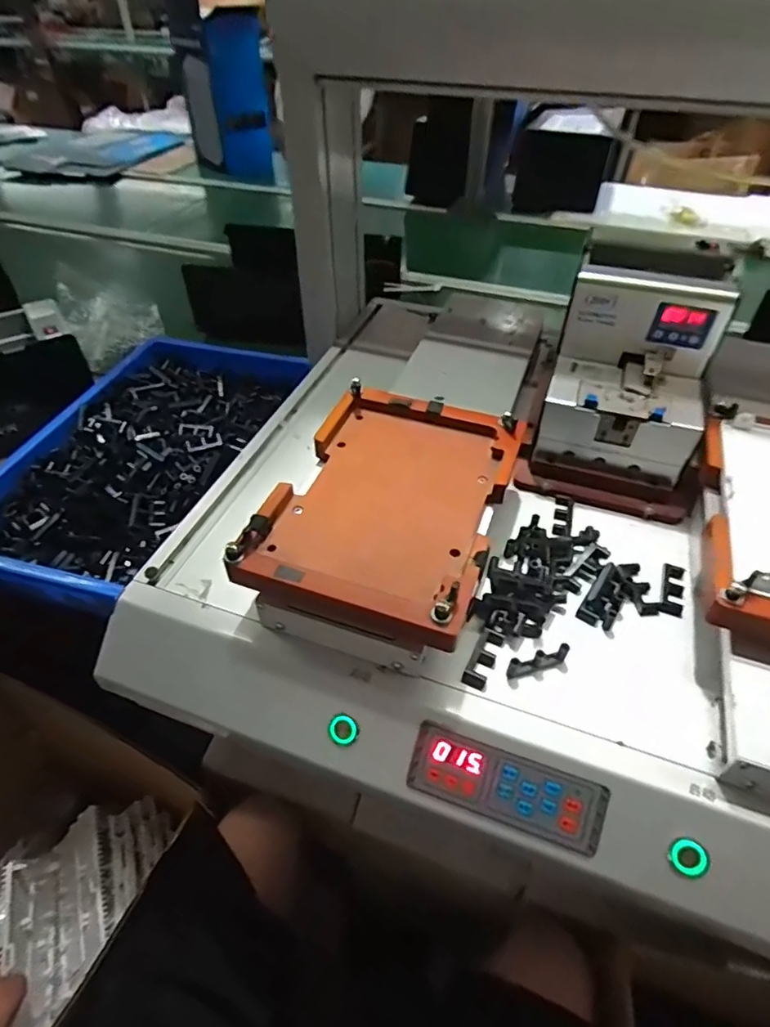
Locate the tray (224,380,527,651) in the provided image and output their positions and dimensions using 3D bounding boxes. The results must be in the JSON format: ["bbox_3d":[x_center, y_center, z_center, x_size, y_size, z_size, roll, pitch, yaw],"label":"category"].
[{"bbox_3d":[0.005,-0.015,0.410,0.158,0.034,0.222,16,48,14],"label":"tray"}]

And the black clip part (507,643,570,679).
[{"bbox_3d":[0.103,0.099,0.369,0.043,0.014,0.008,-13,48,-13],"label":"black clip part"}]

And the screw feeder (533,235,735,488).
[{"bbox_3d":[0.216,-0.136,0.494,0.130,0.161,0.169,15,48,14],"label":"screw feeder"}]

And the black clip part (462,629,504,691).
[{"bbox_3d":[0.068,0.099,0.376,0.015,0.006,0.044,23,50,20],"label":"black clip part"}]

